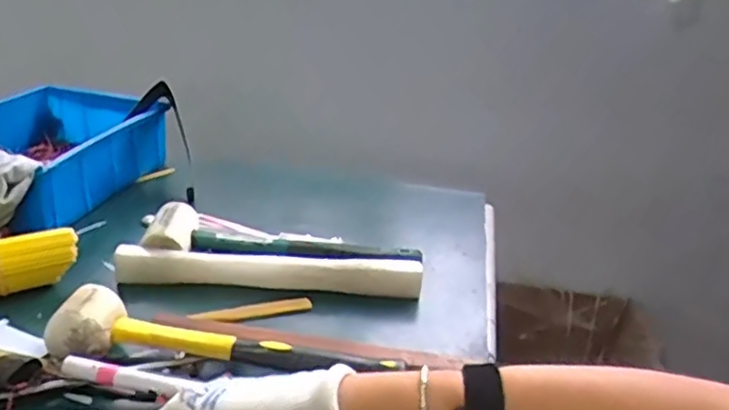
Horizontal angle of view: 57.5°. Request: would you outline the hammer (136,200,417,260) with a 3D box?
[{"bbox_3d":[-0.084,0.036,0.712,0.277,0.042,0.077,3,25,-7],"label":"hammer"}]

